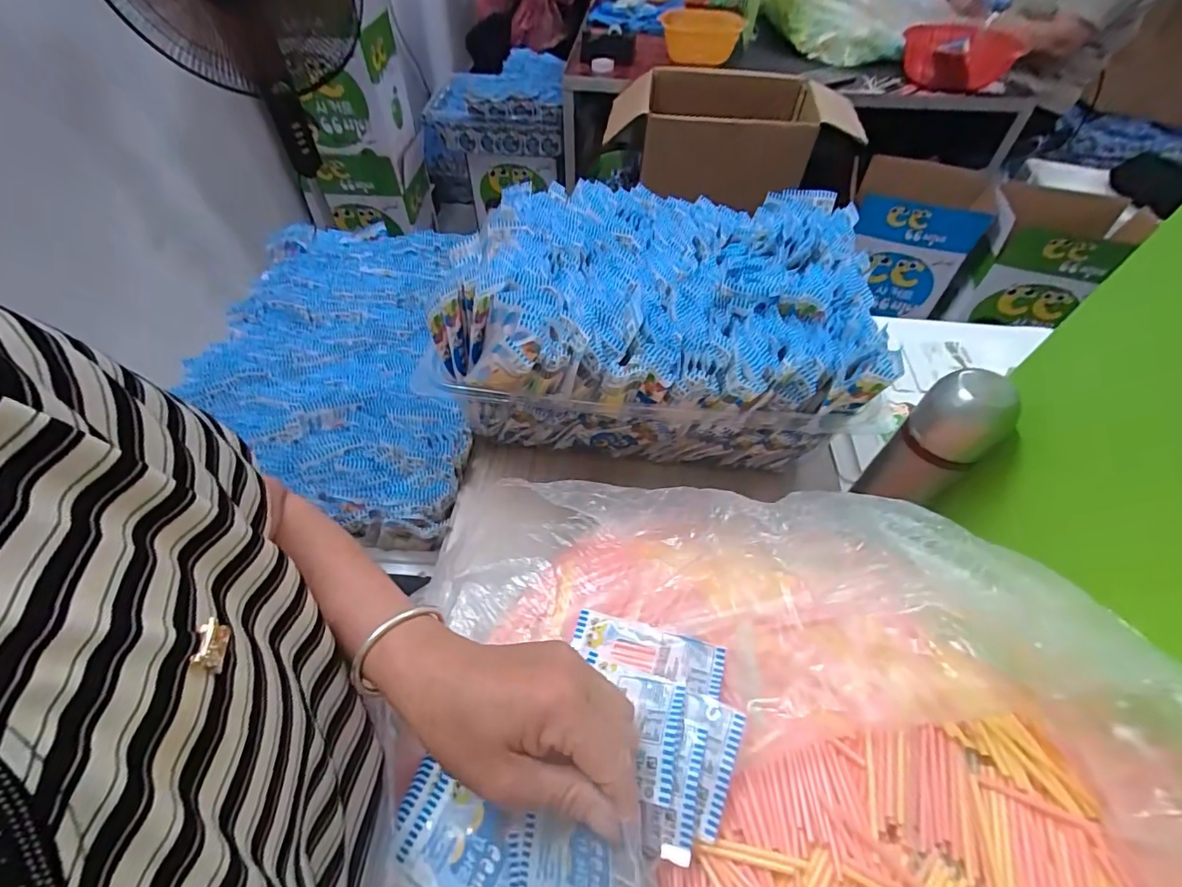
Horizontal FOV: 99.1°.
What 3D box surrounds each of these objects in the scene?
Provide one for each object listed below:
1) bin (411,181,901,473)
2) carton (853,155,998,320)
[{"bbox_3d":[0.064,-0.138,0.588,0.436,0.182,0.314,4,53,2],"label":"bin"},{"bbox_3d":[0.891,-0.582,1.432,0.318,0.291,0.305,21,55,15],"label":"carton"}]

